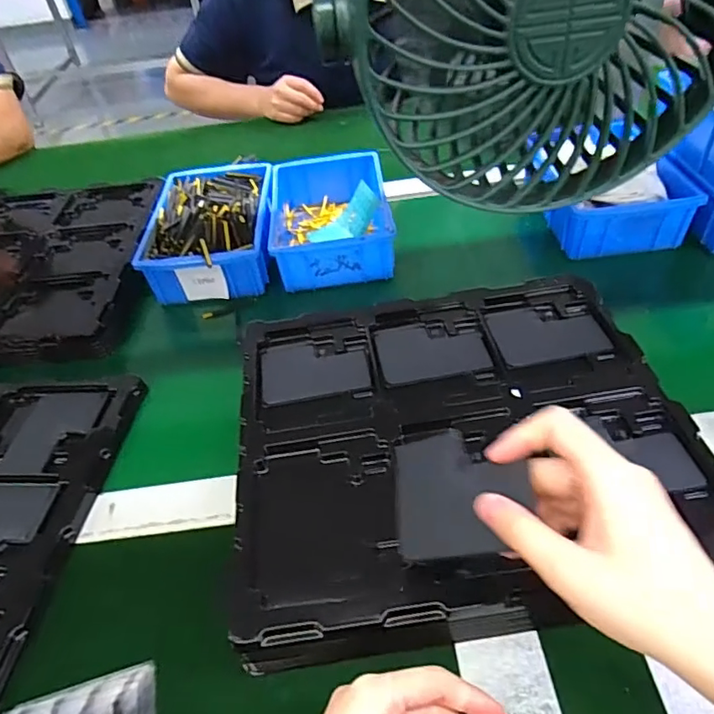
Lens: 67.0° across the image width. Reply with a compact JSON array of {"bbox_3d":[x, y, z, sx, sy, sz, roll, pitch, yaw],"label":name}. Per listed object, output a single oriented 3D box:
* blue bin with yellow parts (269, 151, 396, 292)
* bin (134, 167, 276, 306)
[{"bbox_3d":[-0.033,-0.168,0.653,0.133,0.058,0.202,-8,46,0],"label":"blue bin with yellow parts"},{"bbox_3d":[-0.170,-0.163,0.652,0.137,0.060,0.209,-6,46,1],"label":"bin"}]

